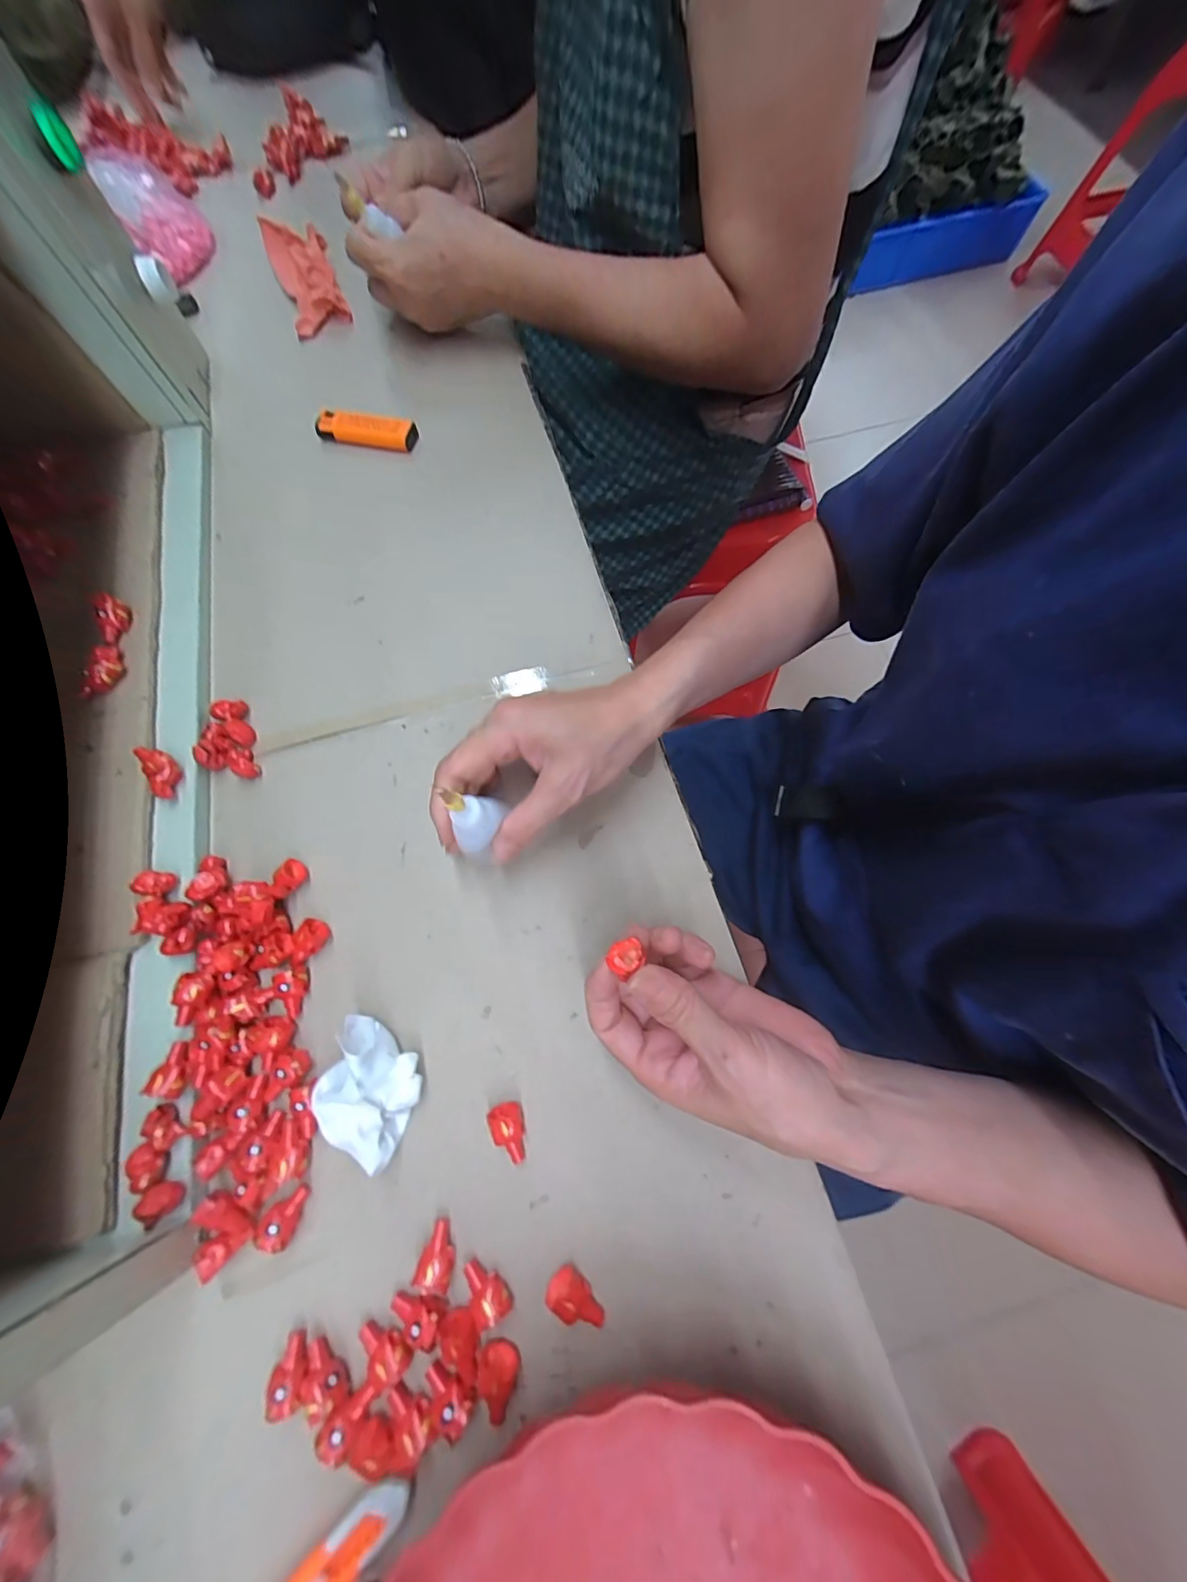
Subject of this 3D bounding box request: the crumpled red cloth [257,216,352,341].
[{"bbox_3d":[-0.270,-0.483,0.473,0.053,0.030,0.121,-22,72,-6],"label":"crumpled red cloth"}]

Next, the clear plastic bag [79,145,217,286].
[{"bbox_3d":[-0.422,-0.554,0.485,0.080,0.054,0.103,-35,74,-12],"label":"clear plastic bag"}]

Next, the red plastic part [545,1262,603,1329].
[{"bbox_3d":[-0.007,0.233,0.231,0.028,0.013,0.015,36,76,13],"label":"red plastic part"}]

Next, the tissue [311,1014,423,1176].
[{"bbox_3d":[-0.113,0.146,0.249,0.054,0.036,0.046,29,74,11],"label":"tissue"}]

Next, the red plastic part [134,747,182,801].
[{"bbox_3d":[-0.264,-0.014,0.309,0.018,0.011,0.037,-33,73,-9],"label":"red plastic part"}]

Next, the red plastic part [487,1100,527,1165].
[{"bbox_3d":[-0.042,0.172,0.253,0.016,0.016,0.026,-18,71,-5],"label":"red plastic part"}]

